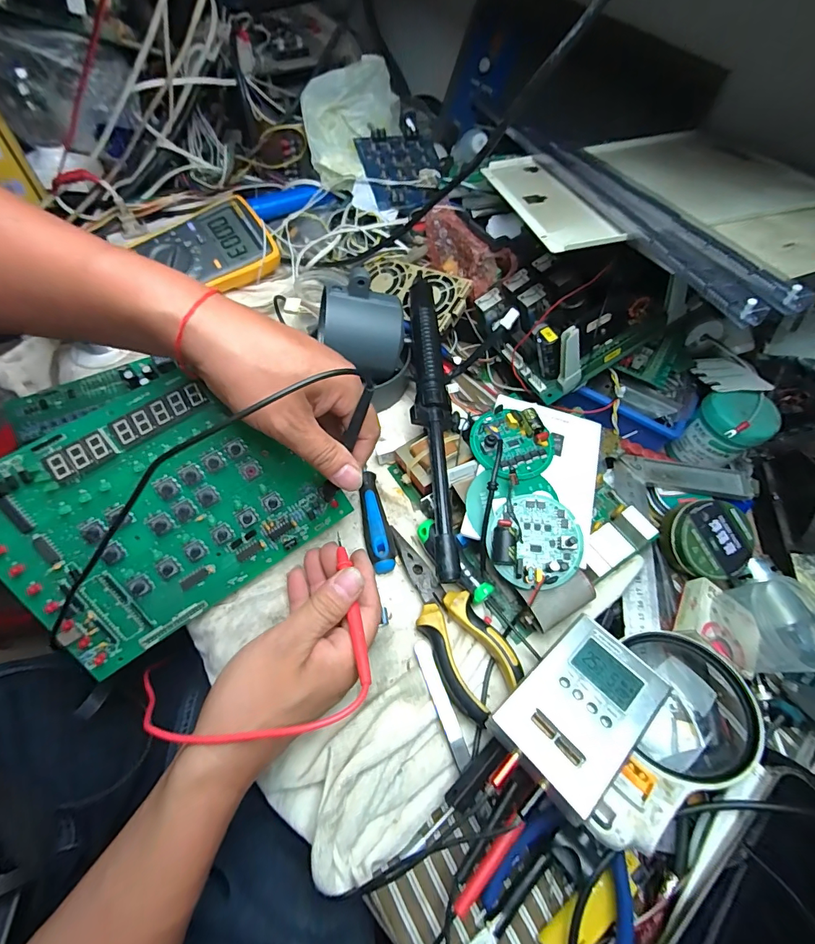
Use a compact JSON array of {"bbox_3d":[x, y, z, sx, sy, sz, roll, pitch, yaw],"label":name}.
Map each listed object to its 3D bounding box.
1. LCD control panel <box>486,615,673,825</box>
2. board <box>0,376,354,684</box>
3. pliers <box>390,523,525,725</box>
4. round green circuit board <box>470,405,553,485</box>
[{"bbox_3d":[0.112,0.151,0.269,0.103,0.012,0.072,-31,54,-27],"label":"LCD control panel"},{"bbox_3d":[-0.172,0.029,0.305,0.207,0.009,0.154,-33,108,-14],"label":"board"},{"bbox_3d":[0.030,0.105,0.325,0.051,0.024,0.145,-22,65,-16],"label":"pliers"},{"bbox_3d":[0.088,-0.026,0.362,0.061,0.022,0.069,-23,65,-16],"label":"round green circuit board"}]

